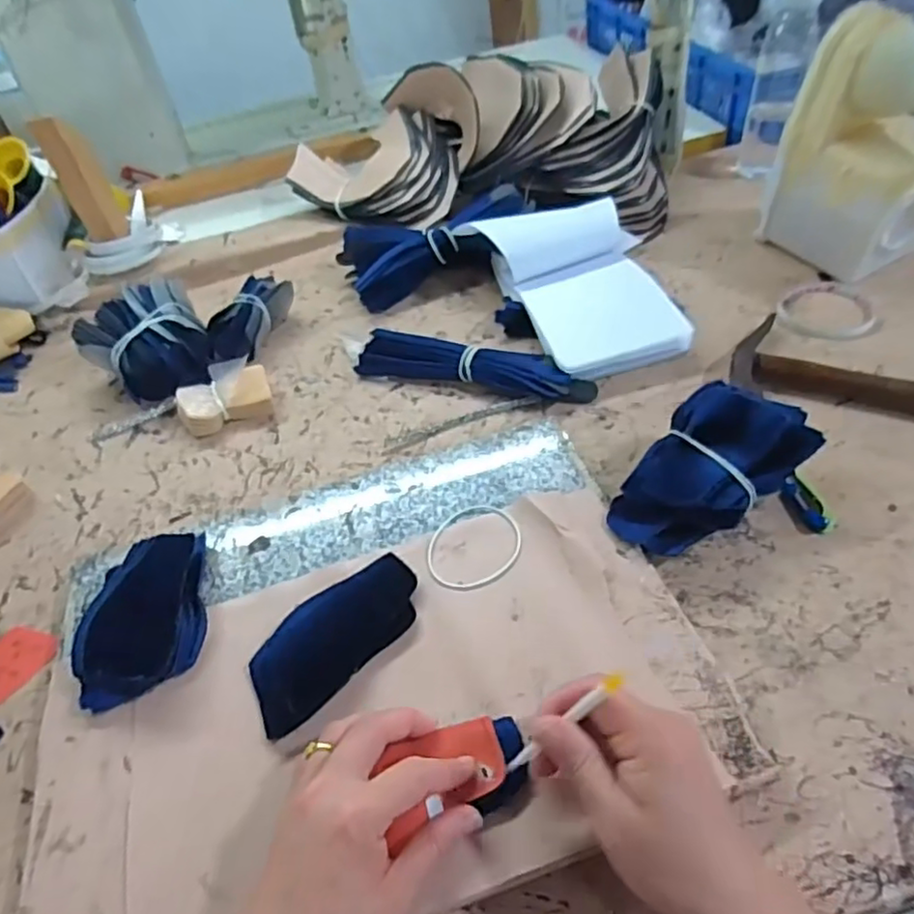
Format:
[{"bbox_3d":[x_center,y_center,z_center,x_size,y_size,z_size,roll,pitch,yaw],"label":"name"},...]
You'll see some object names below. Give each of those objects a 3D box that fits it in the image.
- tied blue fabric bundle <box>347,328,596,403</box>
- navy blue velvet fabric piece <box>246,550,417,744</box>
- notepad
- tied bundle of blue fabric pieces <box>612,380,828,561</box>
[{"bbox_3d":[0.005,-0.085,0.606,0.246,0.031,0.046,12,50,19],"label":"tied blue fabric bundle"},{"bbox_3d":[-0.078,0.115,0.420,0.061,0.016,0.128,30,58,31],"label":"navy blue velvet fabric piece"},{"bbox_3d":[0.132,-0.172,0.641,0.166,0.068,0.210,-19,48,-9],"label":"notepad"},{"bbox_3d":[0.179,0.011,0.466,0.155,0.068,0.082,-32,51,-20],"label":"tied bundle of blue fabric pieces"}]

